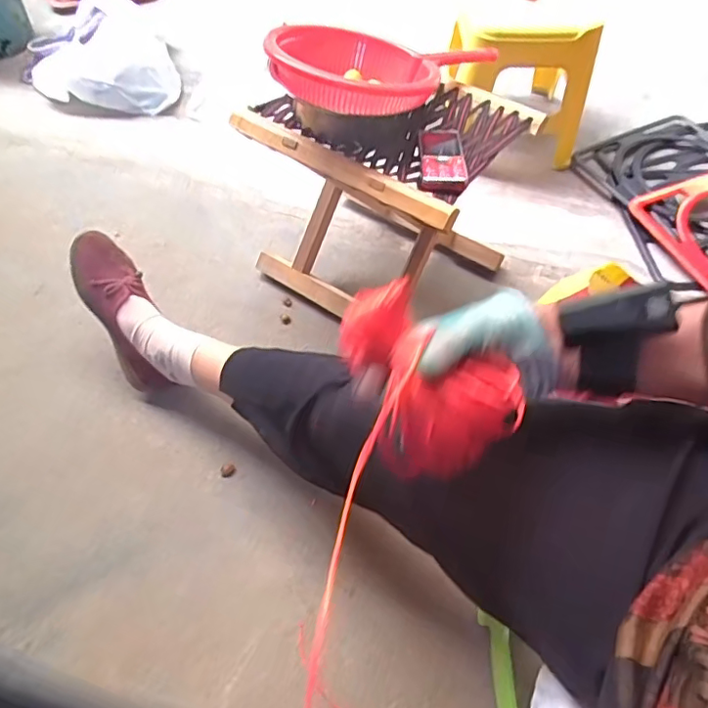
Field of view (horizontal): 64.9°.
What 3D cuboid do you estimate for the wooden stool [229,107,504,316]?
[{"bbox_3d":[0.045,-0.227,0.870,0.345,0.314,0.258,31,61,17],"label":"wooden stool"}]

